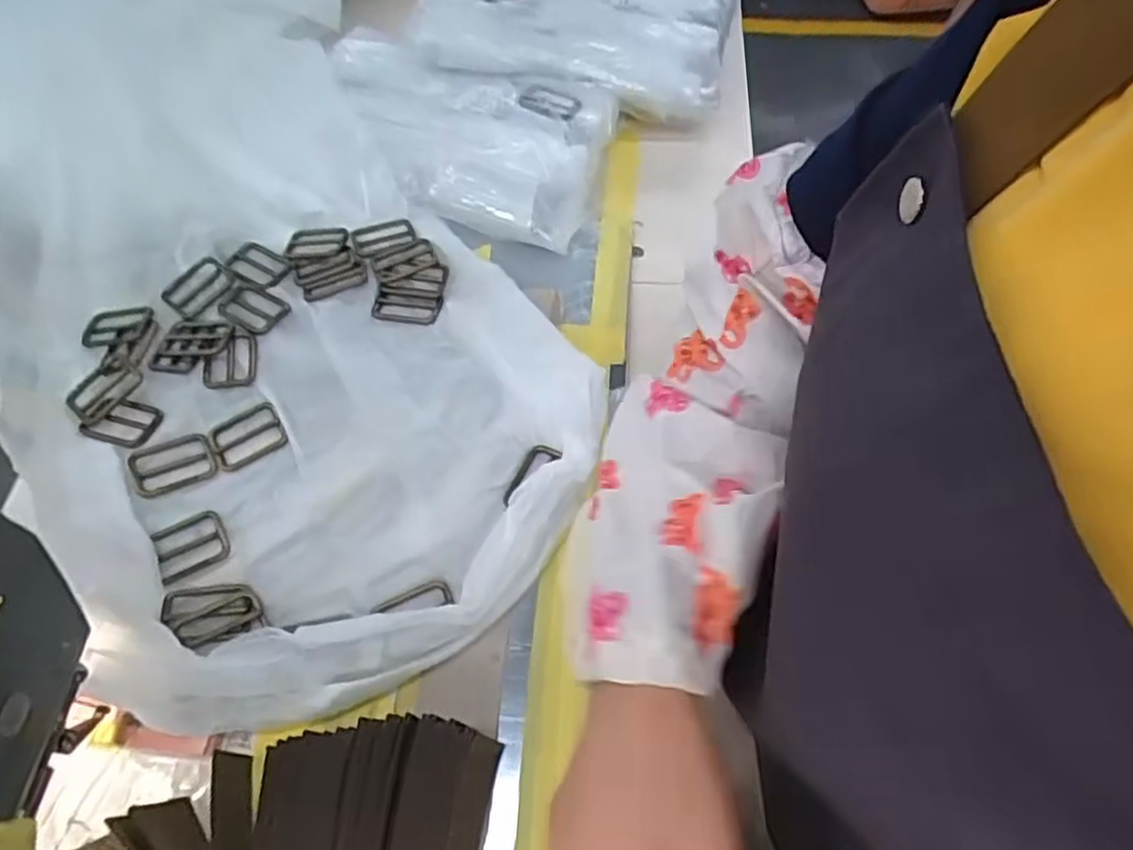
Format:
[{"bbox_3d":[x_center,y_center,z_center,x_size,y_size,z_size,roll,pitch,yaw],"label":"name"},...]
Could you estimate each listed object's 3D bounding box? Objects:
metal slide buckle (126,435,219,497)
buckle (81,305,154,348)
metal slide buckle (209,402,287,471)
[{"bbox_3d":[-0.229,0.022,0.417,0.046,0.004,0.032,-17,68,-20],"label":"metal slide buckle"},{"bbox_3d":[-0.291,-0.063,0.463,0.042,0.005,0.030,-5,62,-2],"label":"buckle"},{"bbox_3d":[-0.189,0.007,0.426,0.042,0.008,0.030,-26,65,-12],"label":"metal slide buckle"}]

